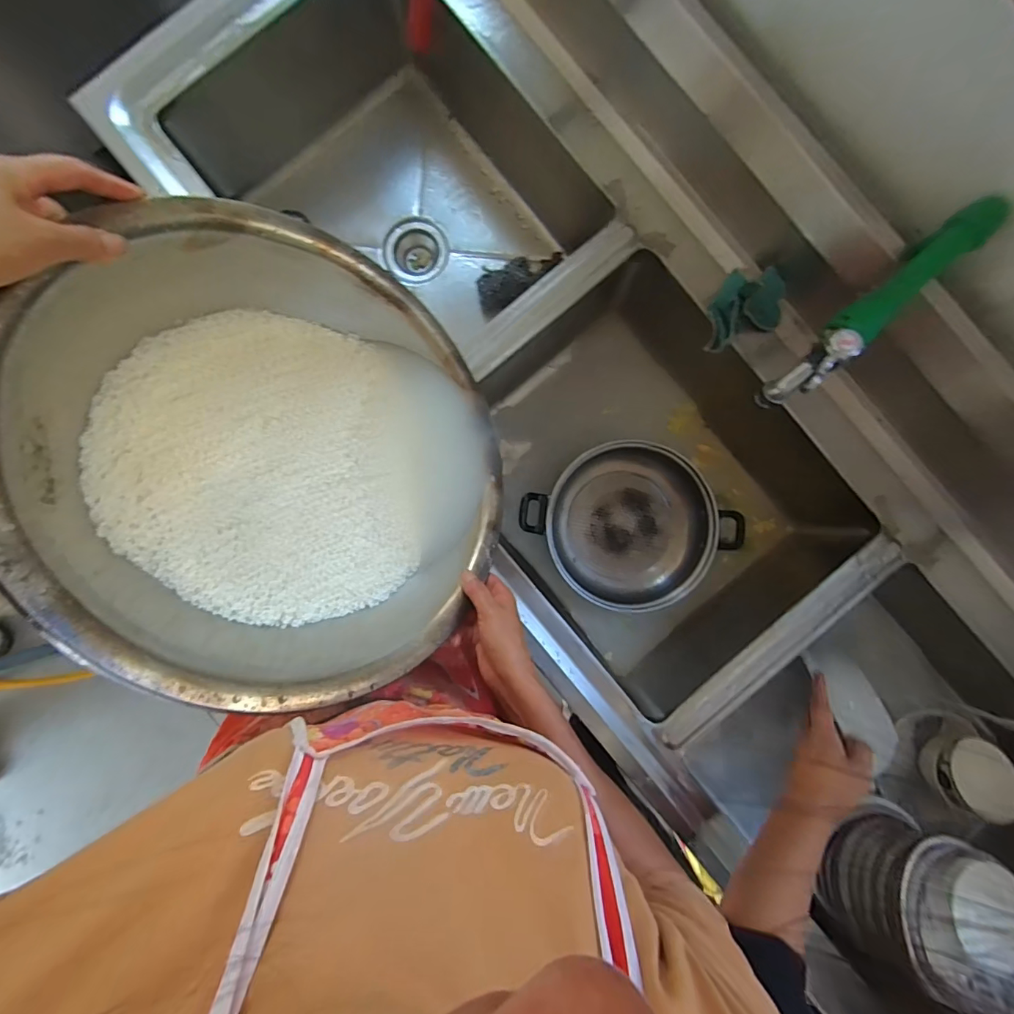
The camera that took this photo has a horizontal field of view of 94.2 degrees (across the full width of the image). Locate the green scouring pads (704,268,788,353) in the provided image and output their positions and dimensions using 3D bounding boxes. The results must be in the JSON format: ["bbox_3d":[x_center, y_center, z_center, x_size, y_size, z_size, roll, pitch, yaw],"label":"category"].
[{"bbox_3d":[0.302,-0.254,0.592,0.108,0.045,0.072,-24,89,-1],"label":"green scouring pads"}]

